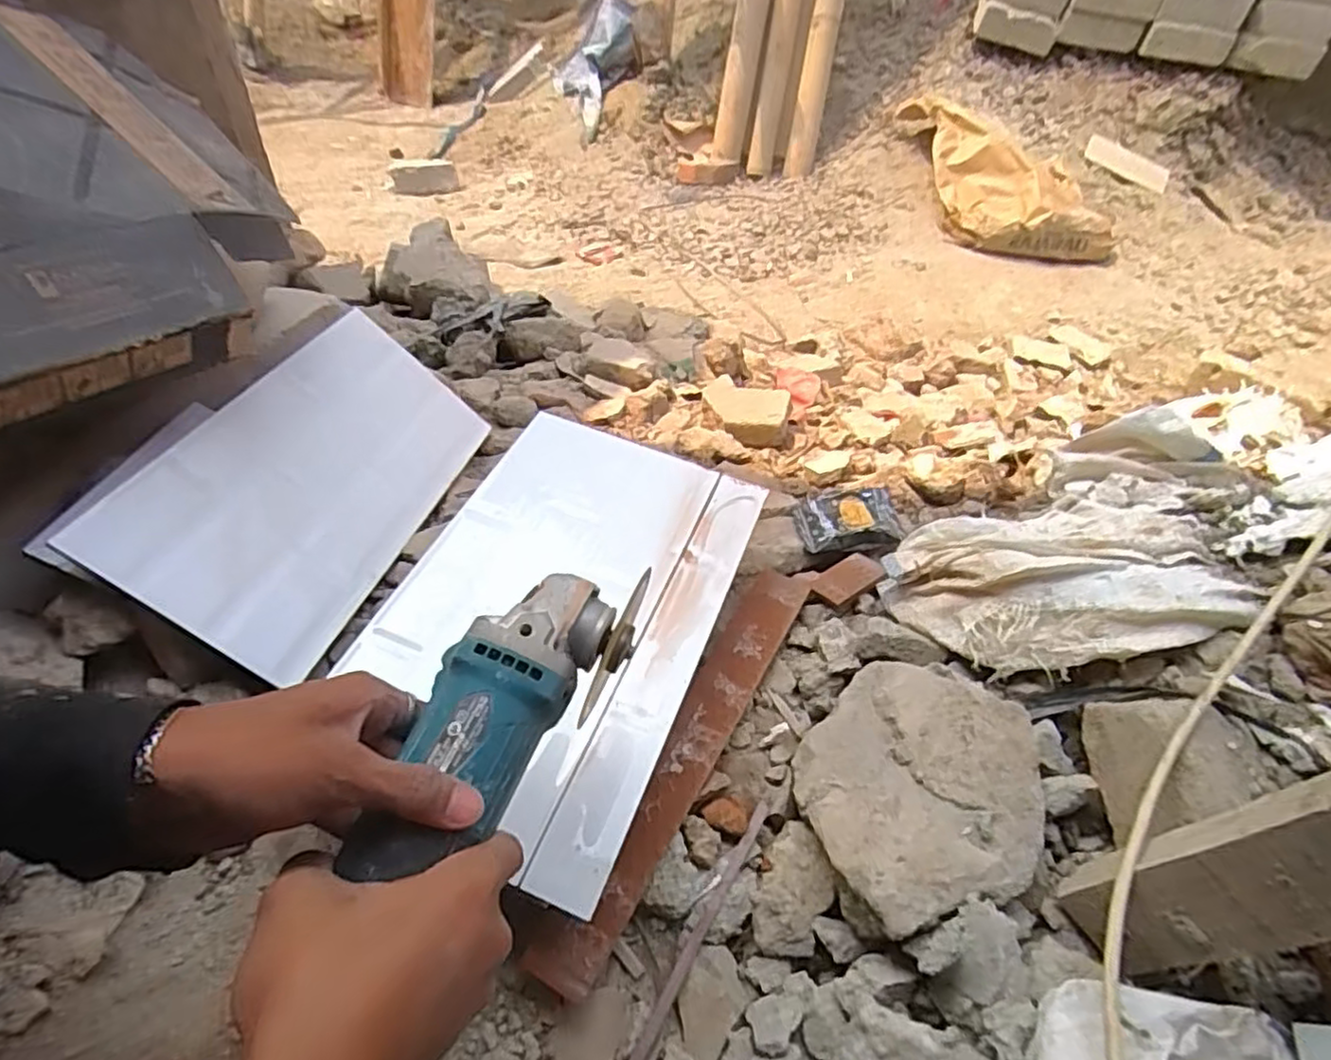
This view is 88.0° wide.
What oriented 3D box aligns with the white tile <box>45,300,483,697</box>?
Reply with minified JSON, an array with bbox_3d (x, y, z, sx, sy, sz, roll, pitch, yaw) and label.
[{"bbox_3d":[-0.329,-0.056,0.655,0.196,0.012,0.379,40,45,-19],"label":"white tile"}]

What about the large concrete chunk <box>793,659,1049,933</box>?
[{"bbox_3d":[0.184,0.190,0.529,0.165,0.099,0.199,-9,48,-12],"label":"large concrete chunk"}]

